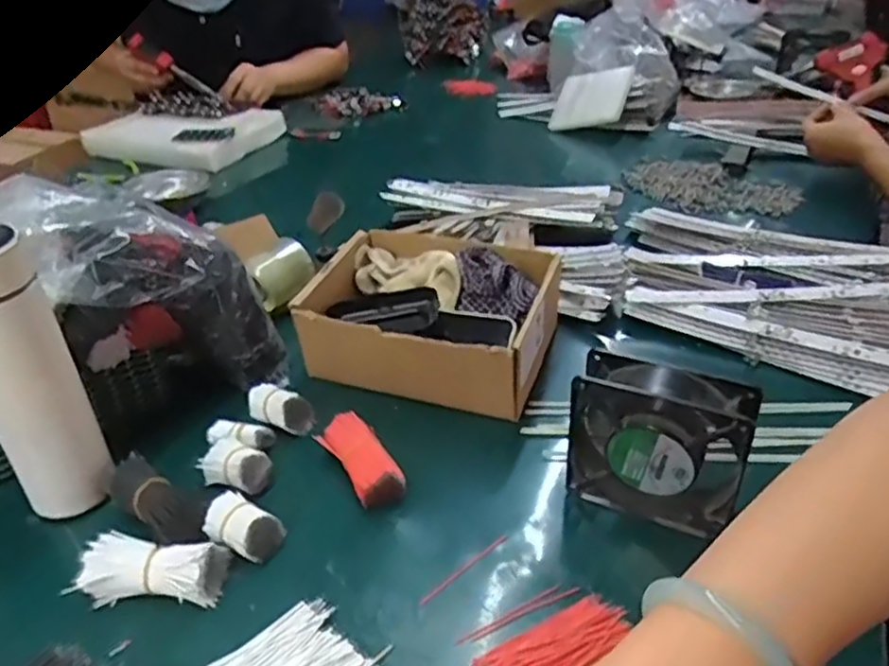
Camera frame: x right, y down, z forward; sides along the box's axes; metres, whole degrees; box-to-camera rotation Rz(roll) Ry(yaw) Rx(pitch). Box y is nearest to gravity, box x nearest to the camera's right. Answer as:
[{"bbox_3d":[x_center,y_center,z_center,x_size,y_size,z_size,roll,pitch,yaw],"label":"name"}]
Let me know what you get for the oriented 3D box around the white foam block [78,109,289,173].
[{"bbox_3d":[-0.445,-0.333,1.165,0.337,0.055,0.173,-9,34,-12],"label":"white foam block"}]

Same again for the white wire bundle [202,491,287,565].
[{"bbox_3d":[-0.148,0.143,0.504,0.057,0.030,0.032,13,36,21],"label":"white wire bundle"}]

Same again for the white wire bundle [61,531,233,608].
[{"bbox_3d":[-0.203,0.163,0.475,0.096,0.030,0.039,-2,33,-1],"label":"white wire bundle"}]

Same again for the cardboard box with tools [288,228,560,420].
[{"bbox_3d":[-0.012,-0.016,0.672,0.215,0.089,0.182,9,35,17],"label":"cardboard box with tools"}]

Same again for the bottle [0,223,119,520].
[{"bbox_3d":[-0.295,0.036,0.485,0.066,0.222,0.060,-23,39,-29],"label":"bottle"}]

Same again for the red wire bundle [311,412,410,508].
[{"bbox_3d":[-0.067,0.103,0.558,0.040,0.024,0.092,-22,38,-29],"label":"red wire bundle"}]

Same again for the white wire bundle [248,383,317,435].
[{"bbox_3d":[-0.145,0.066,0.606,0.061,0.031,0.024,9,34,15],"label":"white wire bundle"}]

